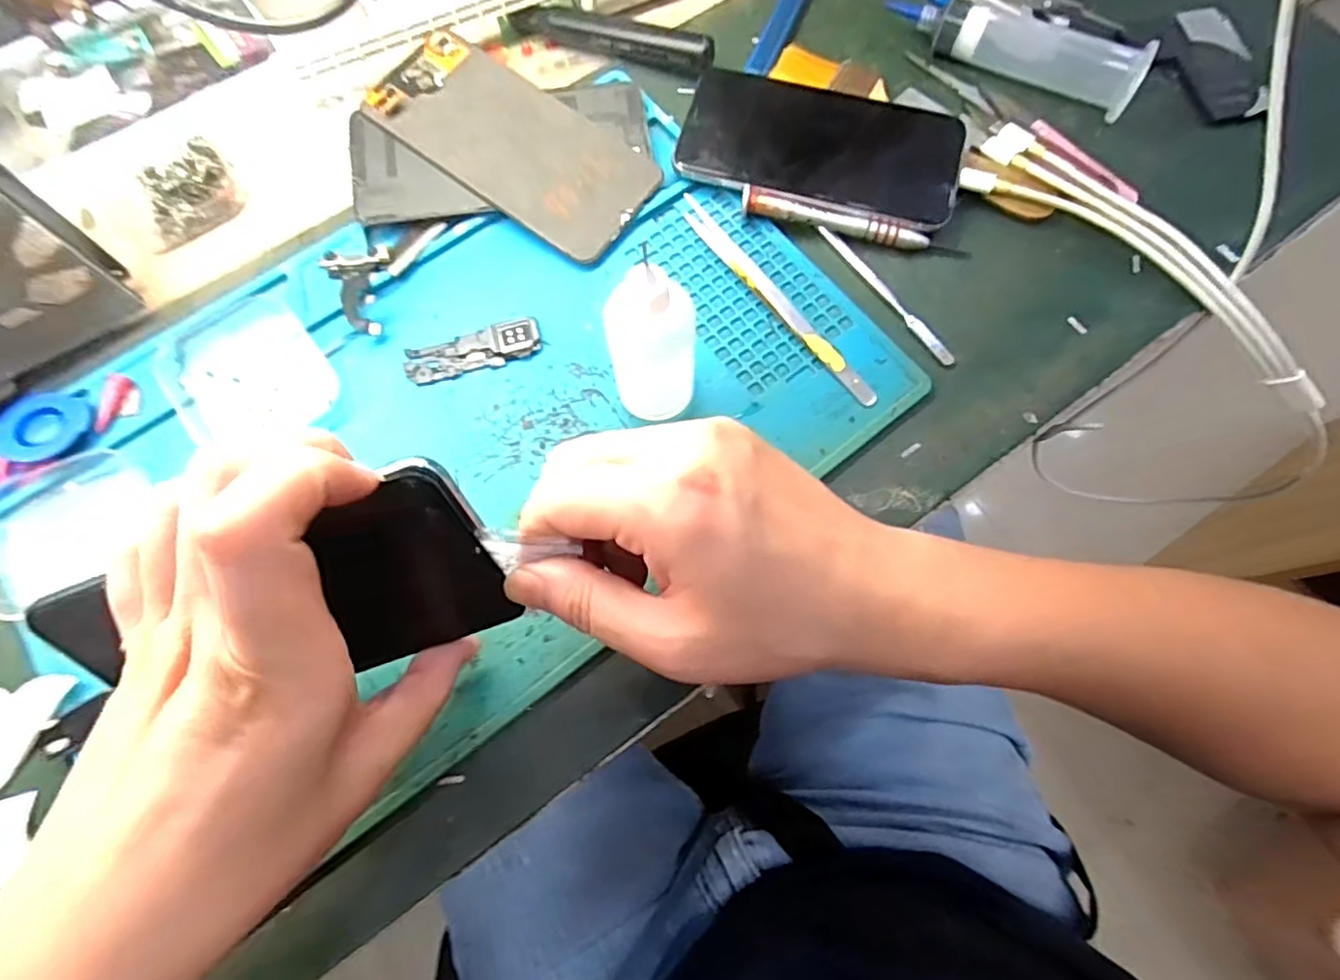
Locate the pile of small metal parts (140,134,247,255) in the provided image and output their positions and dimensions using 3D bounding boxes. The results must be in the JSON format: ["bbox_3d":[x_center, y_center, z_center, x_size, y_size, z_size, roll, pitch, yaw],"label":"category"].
[{"bbox_3d":[-0.254,-0.155,0.322,0.052,0.023,0.036,-39,77,-11],"label":"pile of small metal parts"}]

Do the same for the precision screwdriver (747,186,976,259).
[{"bbox_3d":[0.092,-0.133,0.307,0.112,0.012,0.014,13,73,4],"label":"precision screwdriver"}]

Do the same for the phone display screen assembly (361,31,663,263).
[{"bbox_3d":[-0.080,-0.178,0.316,0.147,0.004,0.066,36,79,5],"label":"phone display screen assembly"}]

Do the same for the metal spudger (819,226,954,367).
[{"bbox_3d":[0.104,-0.096,0.299,0.008,0.004,0.094,-34,76,-10],"label":"metal spudger"}]

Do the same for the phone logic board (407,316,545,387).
[{"bbox_3d":[-0.093,-0.066,0.292,0.064,0.004,0.021,-14,74,-5],"label":"phone logic board"}]

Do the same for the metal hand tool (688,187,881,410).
[{"bbox_3d":[0.050,-0.093,0.299,0.011,0.004,0.139,-36,76,-11],"label":"metal hand tool"}]

